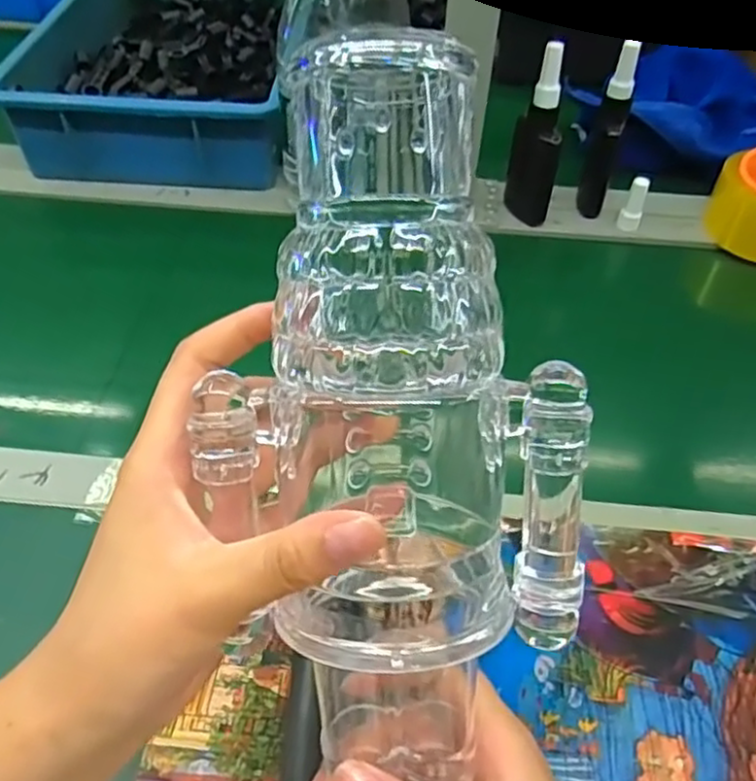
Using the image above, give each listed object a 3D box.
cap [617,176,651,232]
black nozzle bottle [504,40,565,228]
[{"bbox_3d":[0.243,-0.174,0.654,0.019,0.052,0.018,1,49,-1],"label":"cap"},{"bbox_3d":[0.143,-0.222,0.617,0.024,0.154,0.048,-16,52,-15],"label":"black nozzle bottle"}]

